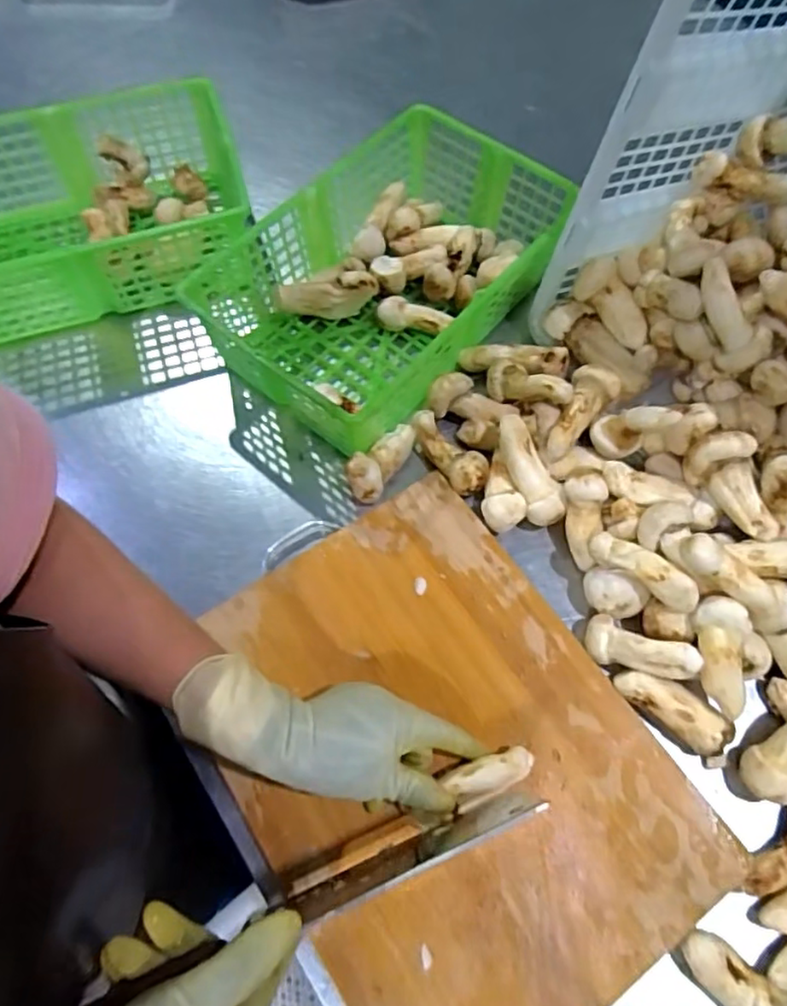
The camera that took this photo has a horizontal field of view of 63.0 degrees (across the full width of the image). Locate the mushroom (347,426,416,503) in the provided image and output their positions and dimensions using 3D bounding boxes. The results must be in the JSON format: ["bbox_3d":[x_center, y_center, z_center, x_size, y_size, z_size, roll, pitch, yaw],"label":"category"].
[{"bbox_3d":[-0.012,-0.040,0.568,0.033,0.028,0.078,29,68,14],"label":"mushroom"}]

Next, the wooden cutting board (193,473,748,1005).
[{"bbox_3d":[0.029,0.183,0.474,0.274,0.014,0.369,-33,68,-14],"label":"wooden cutting board"}]

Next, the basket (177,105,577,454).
[{"bbox_3d":[-0.007,-0.227,0.624,0.234,0.100,0.322,33,69,15],"label":"basket"}]

